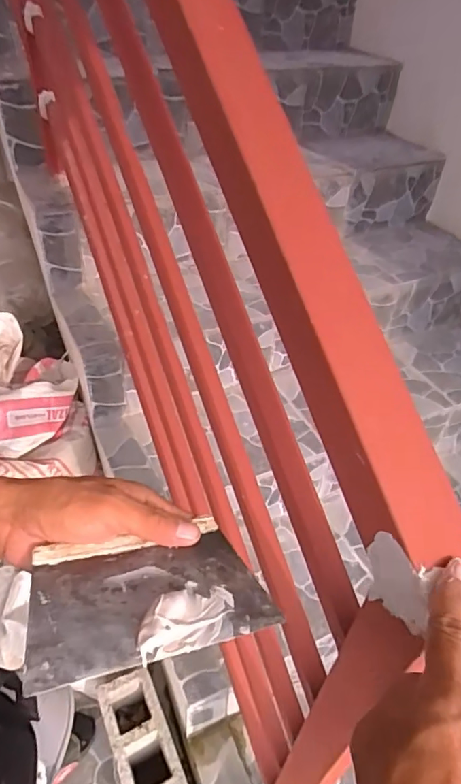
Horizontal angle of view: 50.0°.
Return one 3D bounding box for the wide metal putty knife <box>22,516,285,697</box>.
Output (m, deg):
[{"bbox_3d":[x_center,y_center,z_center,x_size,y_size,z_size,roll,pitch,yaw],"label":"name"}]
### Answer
[{"bbox_3d":[-0.049,0.116,0.292,0.134,0.008,0.086,-3,30,-25],"label":"wide metal putty knife"}]

